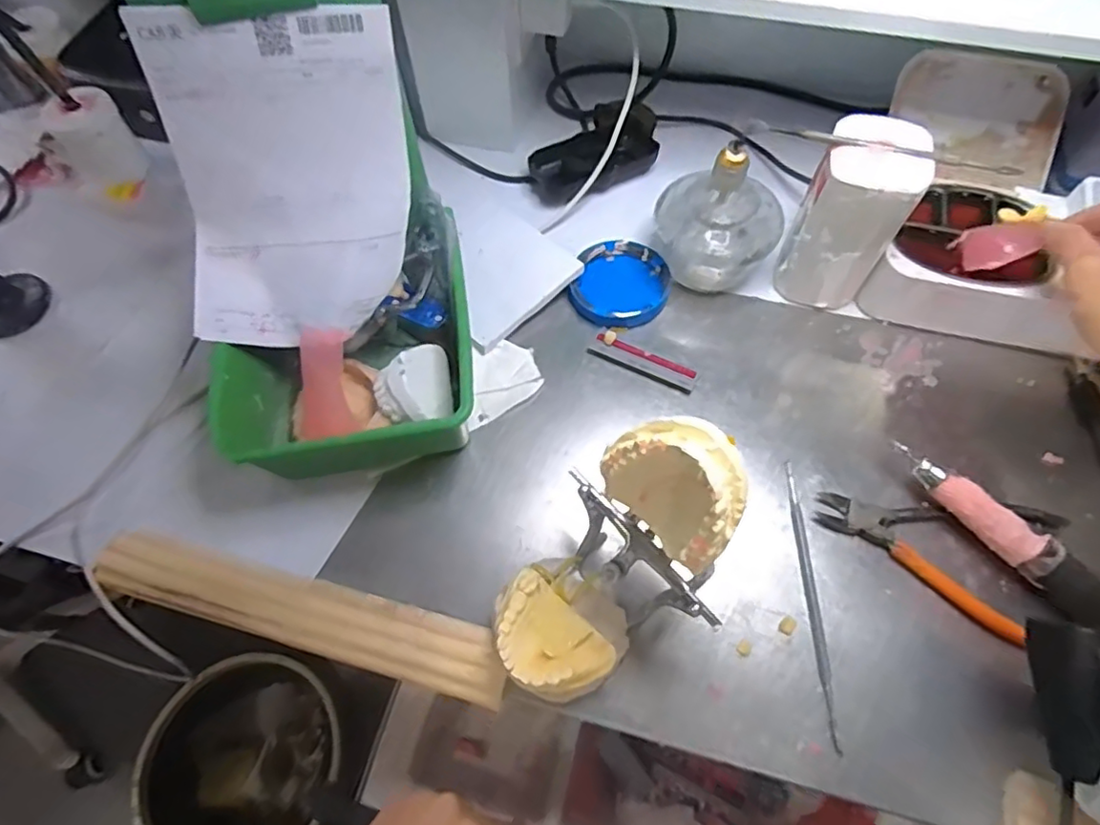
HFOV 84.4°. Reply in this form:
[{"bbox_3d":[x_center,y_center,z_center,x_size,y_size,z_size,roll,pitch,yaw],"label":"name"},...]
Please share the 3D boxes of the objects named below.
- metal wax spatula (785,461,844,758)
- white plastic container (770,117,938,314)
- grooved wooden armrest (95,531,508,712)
[{"bbox_3d":[0.161,0.111,0.373,0.007,0.006,0.171,0,62,2],"label":"metal wax spatula"},{"bbox_3d":[0.212,-0.134,0.434,0.065,0.129,0.059,26,67,15],"label":"white plastic container"},{"bbox_3d":[-0.157,0.124,0.379,0.269,0.017,0.041,13,64,9],"label":"grooved wooden armrest"}]

